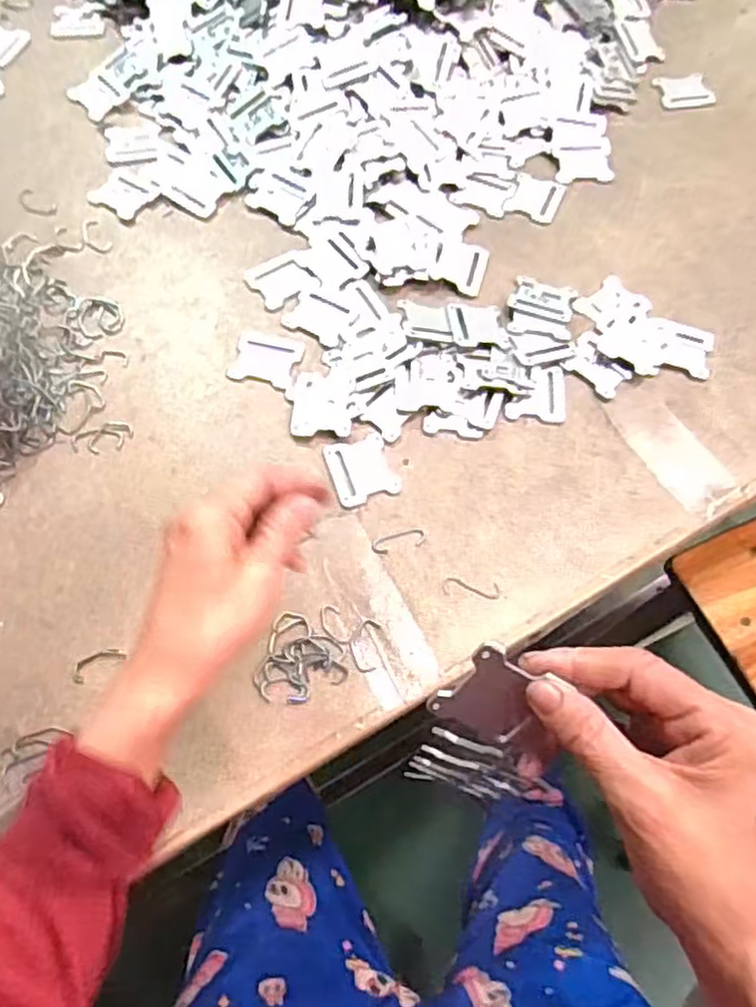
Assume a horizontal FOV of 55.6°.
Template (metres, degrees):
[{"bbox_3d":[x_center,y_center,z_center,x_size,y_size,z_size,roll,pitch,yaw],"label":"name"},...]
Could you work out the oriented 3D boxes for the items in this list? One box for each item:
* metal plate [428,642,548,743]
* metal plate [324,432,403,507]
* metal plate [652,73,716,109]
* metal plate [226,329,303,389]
[{"bbox_3d":[0.047,0.080,0.293,0.036,0.046,0.004,32,34,-5],"label":"metal plate"},{"bbox_3d":[-0.012,-0.025,0.513,0.044,0.004,0.050,-17,66,-9],"label":"metal plate"},{"bbox_3d":[0.295,-0.398,0.690,0.049,0.010,0.042,-8,65,-5],"label":"metal plate"},{"bbox_3d":[-0.086,-0.112,0.550,0.051,0.004,0.042,12,65,4],"label":"metal plate"}]

